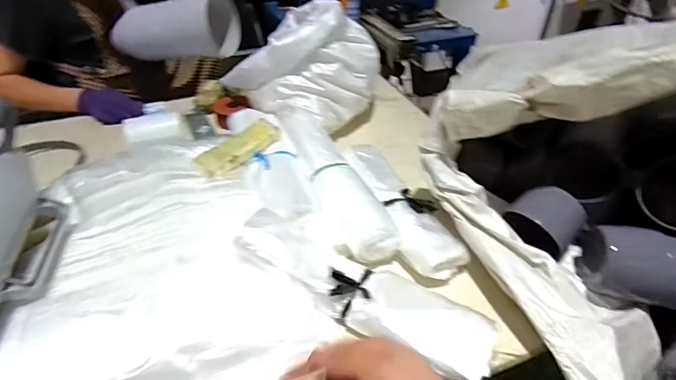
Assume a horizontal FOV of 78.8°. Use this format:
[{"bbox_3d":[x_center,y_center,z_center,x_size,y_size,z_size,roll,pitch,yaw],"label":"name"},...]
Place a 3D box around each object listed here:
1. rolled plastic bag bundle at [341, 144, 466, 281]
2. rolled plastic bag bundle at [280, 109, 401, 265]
[{"bbox_3d":[0.110,0.010,0.758,0.098,0.045,0.362,-12,41,-14],"label":"rolled plastic bag bundle"},{"bbox_3d":[-0.017,-0.033,0.807,0.113,0.069,0.433,-11,41,-13],"label":"rolled plastic bag bundle"}]

